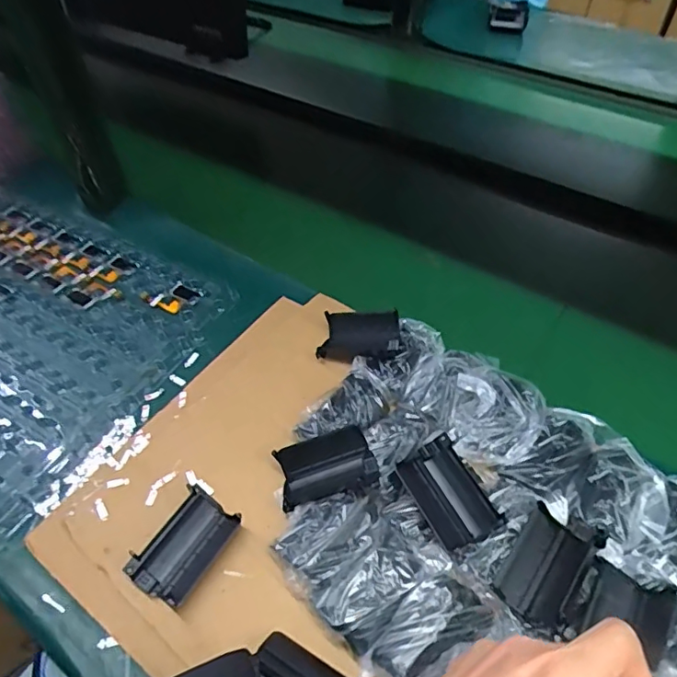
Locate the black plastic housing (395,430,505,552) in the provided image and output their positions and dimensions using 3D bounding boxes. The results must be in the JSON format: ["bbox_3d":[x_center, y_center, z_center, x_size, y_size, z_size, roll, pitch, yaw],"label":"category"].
[{"bbox_3d":[0.076,0.108,0.366,0.043,0.017,0.070,-27,61,-14],"label":"black plastic housing"}]

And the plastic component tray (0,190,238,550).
[{"bbox_3d":[-0.330,-0.016,0.519,0.359,0.019,0.302,24,52,20],"label":"plastic component tray"}]

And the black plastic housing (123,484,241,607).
[{"bbox_3d":[-0.105,0.142,0.362,0.040,0.021,0.070,29,54,23],"label":"black plastic housing"}]

